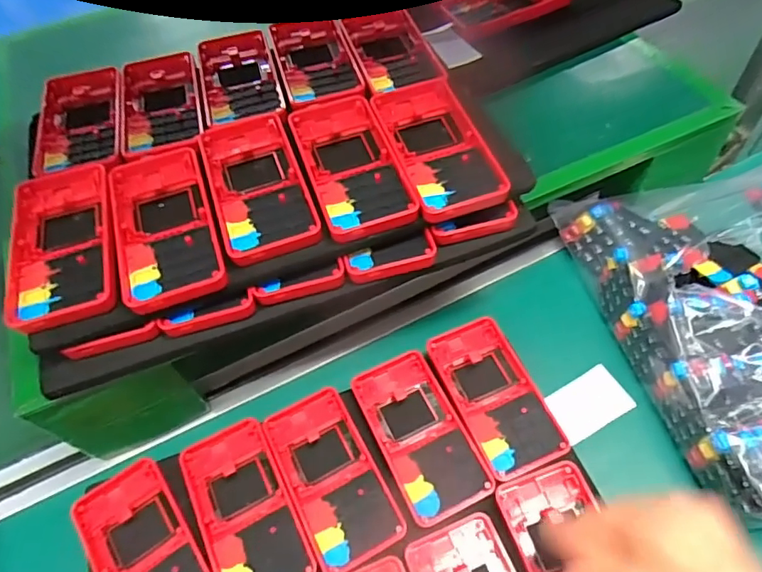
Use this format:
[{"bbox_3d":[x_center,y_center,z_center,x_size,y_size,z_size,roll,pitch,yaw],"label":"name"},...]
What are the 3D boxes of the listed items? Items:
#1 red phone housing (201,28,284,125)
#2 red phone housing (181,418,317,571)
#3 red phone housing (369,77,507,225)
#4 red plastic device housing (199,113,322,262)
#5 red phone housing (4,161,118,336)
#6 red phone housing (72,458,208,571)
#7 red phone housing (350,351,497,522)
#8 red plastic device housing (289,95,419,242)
[{"bbox_3d":[-0.120,-0.174,0.447,0.062,0.018,0.126,-15,55,-6],"label":"red phone housing"},{"bbox_3d":[-0.094,0.152,0.361,0.060,0.007,0.121,-25,56,-12],"label":"red phone housing"},{"bbox_3d":[0.040,-0.102,0.382,0.061,0.016,0.124,-17,55,-7],"label":"red phone housing"},{"bbox_3d":[-0.087,-0.071,0.373,0.062,0.020,0.129,-18,55,-8],"label":"red plastic device housing"},{"bbox_3d":[-0.211,-0.032,0.351,0.065,0.017,0.136,-18,55,-8],"label":"red phone housing"},{"bbox_3d":[-0.161,0.175,0.352,0.060,0.007,0.127,-33,58,-18],"label":"red phone housing"},{"bbox_3d":[0.028,0.108,0.391,0.061,0.008,0.121,-22,56,-10],"label":"red phone housing"},{"bbox_3d":[-0.023,-0.092,0.376,0.061,0.010,0.135,-17,55,-7],"label":"red plastic device housing"}]

